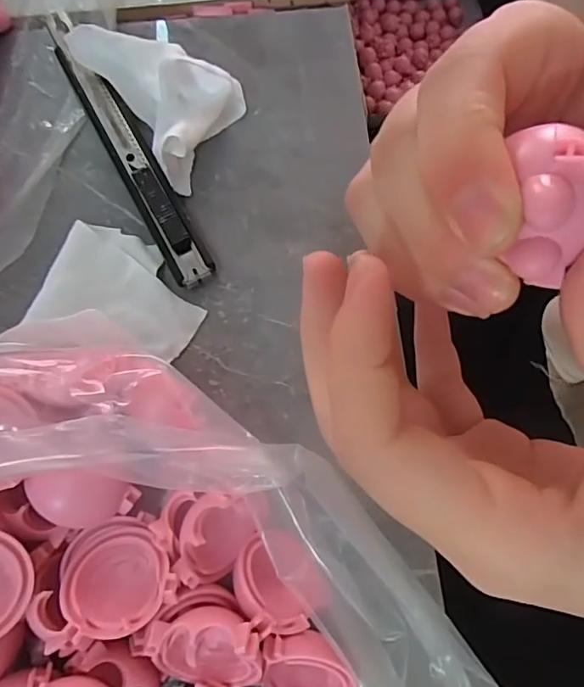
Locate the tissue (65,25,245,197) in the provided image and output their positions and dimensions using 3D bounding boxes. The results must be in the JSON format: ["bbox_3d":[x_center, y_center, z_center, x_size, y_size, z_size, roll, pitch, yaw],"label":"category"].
[{"bbox_3d":[-0.048,-0.101,0.205,0.044,0.024,0.074,-37,77,-11],"label":"tissue"}]

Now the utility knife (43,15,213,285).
[{"bbox_3d":[-0.066,-0.079,0.205,0.014,0.011,0.134,-28,76,-9],"label":"utility knife"}]

